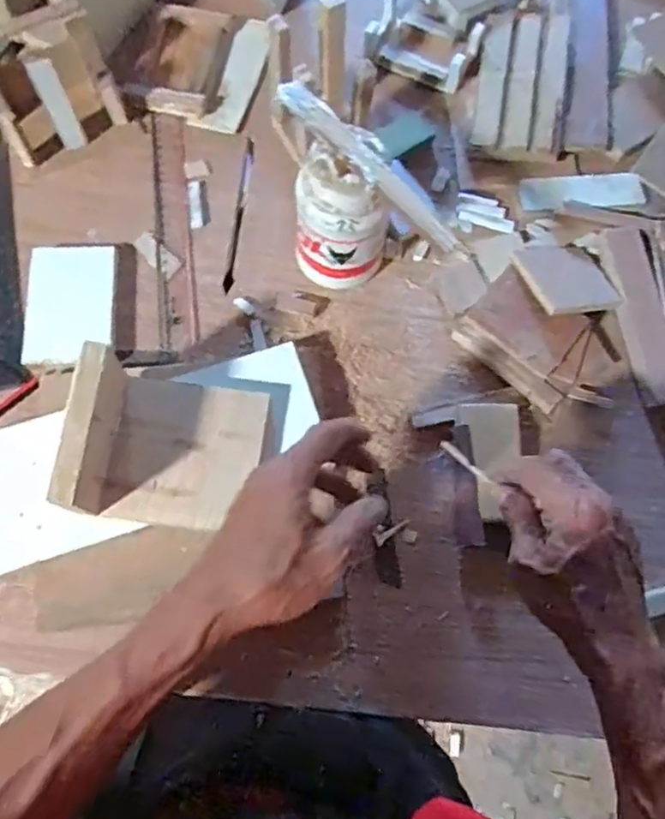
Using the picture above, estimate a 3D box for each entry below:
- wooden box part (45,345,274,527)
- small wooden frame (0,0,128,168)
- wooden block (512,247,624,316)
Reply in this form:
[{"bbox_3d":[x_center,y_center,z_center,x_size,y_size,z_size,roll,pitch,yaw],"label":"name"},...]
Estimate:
[{"bbox_3d":[-0.120,0.021,0.461,0.132,0.086,0.124,11,73,0],"label":"wooden box part"},{"bbox_3d":[-0.261,-0.298,0.588,0.111,0.094,0.079,-31,77,-11],"label":"small wooden frame"},{"bbox_3d":[0.210,-0.118,0.579,0.085,0.011,0.077,-9,57,-18],"label":"wooden block"}]

